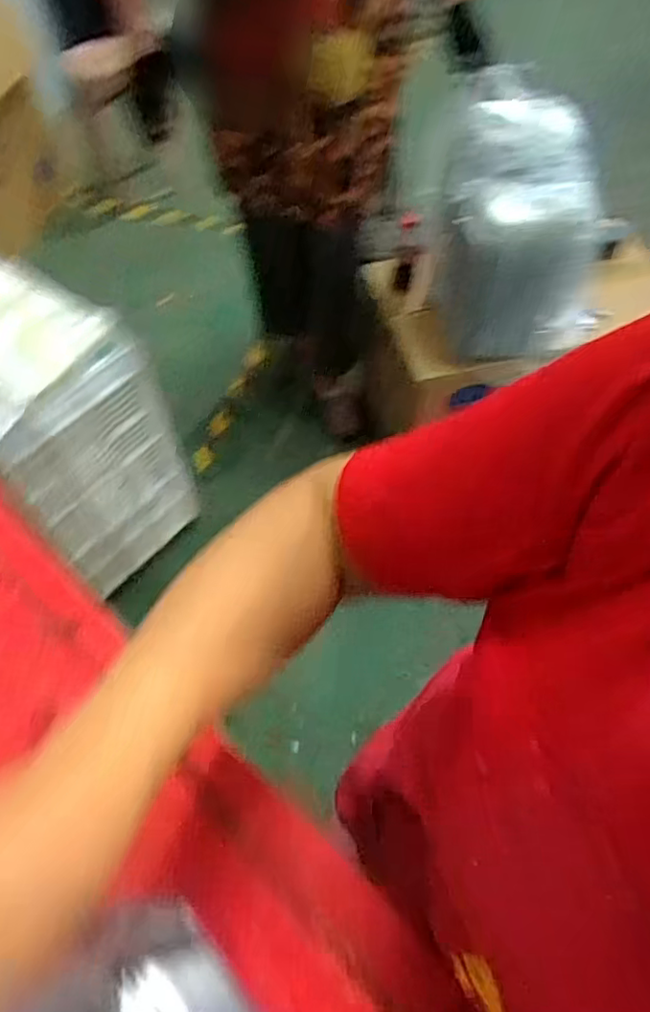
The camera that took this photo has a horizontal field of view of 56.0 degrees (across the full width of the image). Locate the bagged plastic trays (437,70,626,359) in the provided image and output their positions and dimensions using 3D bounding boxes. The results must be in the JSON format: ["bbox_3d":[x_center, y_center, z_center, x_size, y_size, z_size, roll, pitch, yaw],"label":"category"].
[{"bbox_3d":[0.389,-0.530,1.235,0.328,0.465,0.290,12,58,9],"label":"bagged plastic trays"}]

